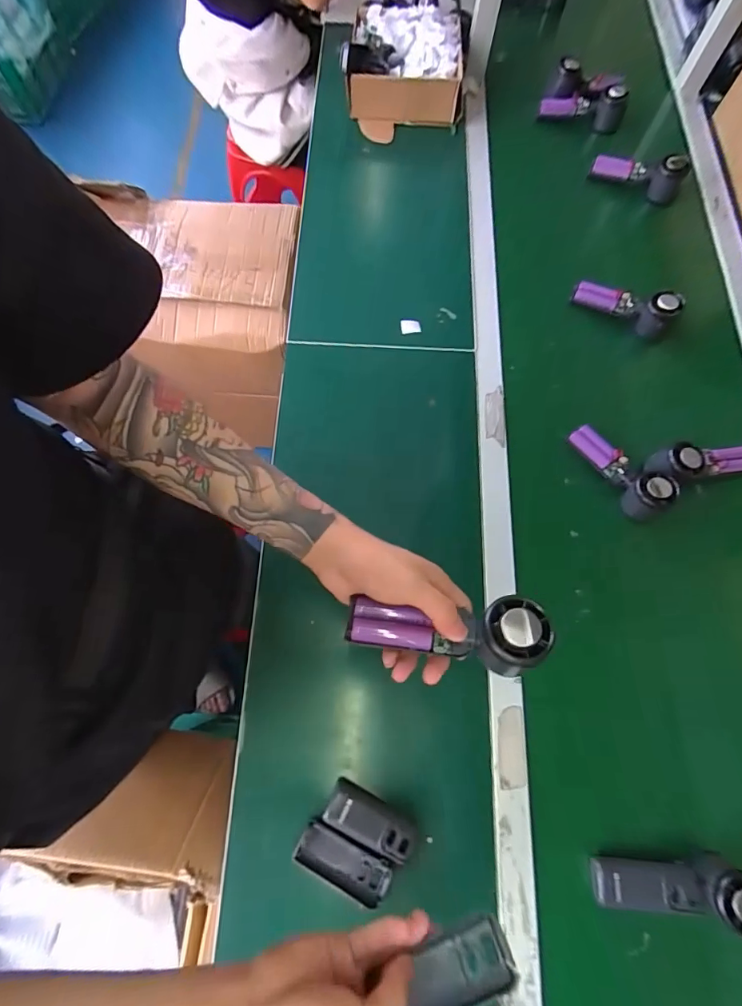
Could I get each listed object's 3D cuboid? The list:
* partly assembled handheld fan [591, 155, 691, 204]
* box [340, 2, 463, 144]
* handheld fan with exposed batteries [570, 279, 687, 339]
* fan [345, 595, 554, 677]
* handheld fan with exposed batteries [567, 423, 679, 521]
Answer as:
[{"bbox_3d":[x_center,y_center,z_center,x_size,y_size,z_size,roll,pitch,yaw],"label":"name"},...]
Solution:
[{"bbox_3d":[0.493,-0.610,0.823,0.161,0.055,0.052,24,72,7],"label":"partly assembled handheld fan"},{"bbox_3d":[0.066,-0.848,0.877,0.226,0.105,0.235,5,71,0],"label":"box"},{"bbox_3d":[0.405,-0.320,0.716,0.155,0.051,0.037,29,73,8],"label":"handheld fan with exposed batteries"},{"bbox_3d":[0.060,0.106,0.370,0.157,0.053,0.056,3,71,4],"label":"fan"},{"bbox_3d":[0.344,-0.051,0.620,0.049,0.050,0.151,-33,75,-12],"label":"handheld fan with exposed batteries"}]

